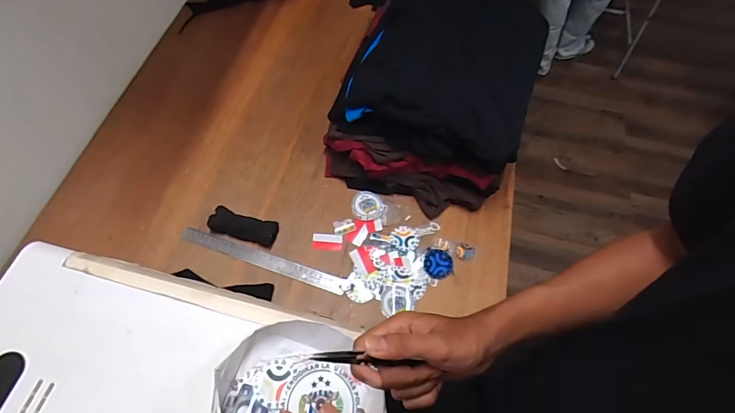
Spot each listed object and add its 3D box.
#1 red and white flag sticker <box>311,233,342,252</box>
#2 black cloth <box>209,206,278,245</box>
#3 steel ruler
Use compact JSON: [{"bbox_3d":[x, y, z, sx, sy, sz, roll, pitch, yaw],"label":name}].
[{"bbox_3d":[-0.077,0.068,0.797,0.057,0.004,0.033,5,63,1],"label":"red and white flag sticker"},{"bbox_3d":[-0.231,0.036,0.786,0.123,0.027,0.047,13,63,5],"label":"black cloth"},{"bbox_3d":[-0.194,0.098,0.772,0.314,0.007,0.030,17,73,5],"label":"steel ruler"}]

